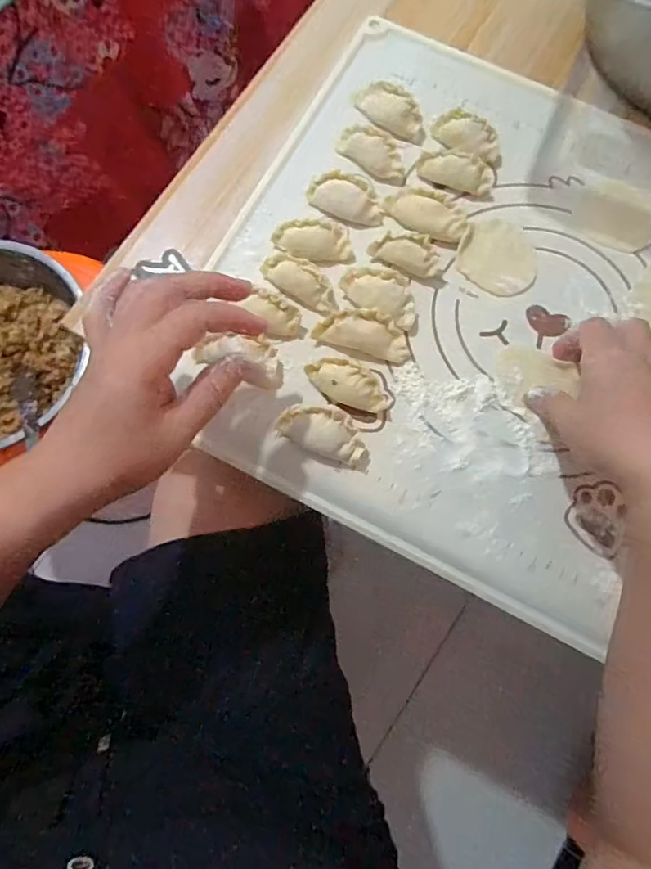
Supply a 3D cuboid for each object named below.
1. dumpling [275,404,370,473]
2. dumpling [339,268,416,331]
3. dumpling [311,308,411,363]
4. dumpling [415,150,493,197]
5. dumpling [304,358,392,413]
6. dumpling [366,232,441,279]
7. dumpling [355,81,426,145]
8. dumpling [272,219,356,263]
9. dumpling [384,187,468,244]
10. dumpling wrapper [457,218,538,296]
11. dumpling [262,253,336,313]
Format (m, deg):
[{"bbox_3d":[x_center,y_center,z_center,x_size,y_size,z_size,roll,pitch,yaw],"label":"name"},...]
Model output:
[{"bbox_3d":[0.001,-0.001,0.364,0.065,0.022,0.031,16,78,2],"label":"dumpling"},{"bbox_3d":[0.039,-0.100,0.389,0.057,0.022,0.036,14,78,2],"label":"dumpling"},{"bbox_3d":[0.027,-0.072,0.382,0.068,0.021,0.028,15,78,2],"label":"dumpling"},{"bbox_3d":[0.103,-0.204,0.419,0.058,0.023,0.020,14,78,2],"label":"dumpling"},{"bbox_3d":[0.015,-0.033,0.374,0.060,0.018,0.025,25,78,4],"label":"dumpling"},{"bbox_3d":[0.060,-0.134,0.396,0.054,0.020,0.023,23,78,4],"label":"dumpling"},{"bbox_3d":[0.054,-0.258,0.434,0.028,0.020,0.062,-42,82,-9],"label":"dumpling"},{"bbox_3d":[-0.009,-0.143,0.401,0.057,0.013,0.027,2,78,-1],"label":"dumpling"},{"bbox_3d":[0.078,-0.169,0.410,0.063,0.015,0.029,31,79,5],"label":"dumpling"},{"bbox_3d":[0.132,-0.136,0.408,0.058,0.006,0.060,0,78,-1],"label":"dumpling wrapper"},{"bbox_3d":[-0.017,-0.111,0.392,0.060,0.019,0.024,40,80,7],"label":"dumpling"}]

